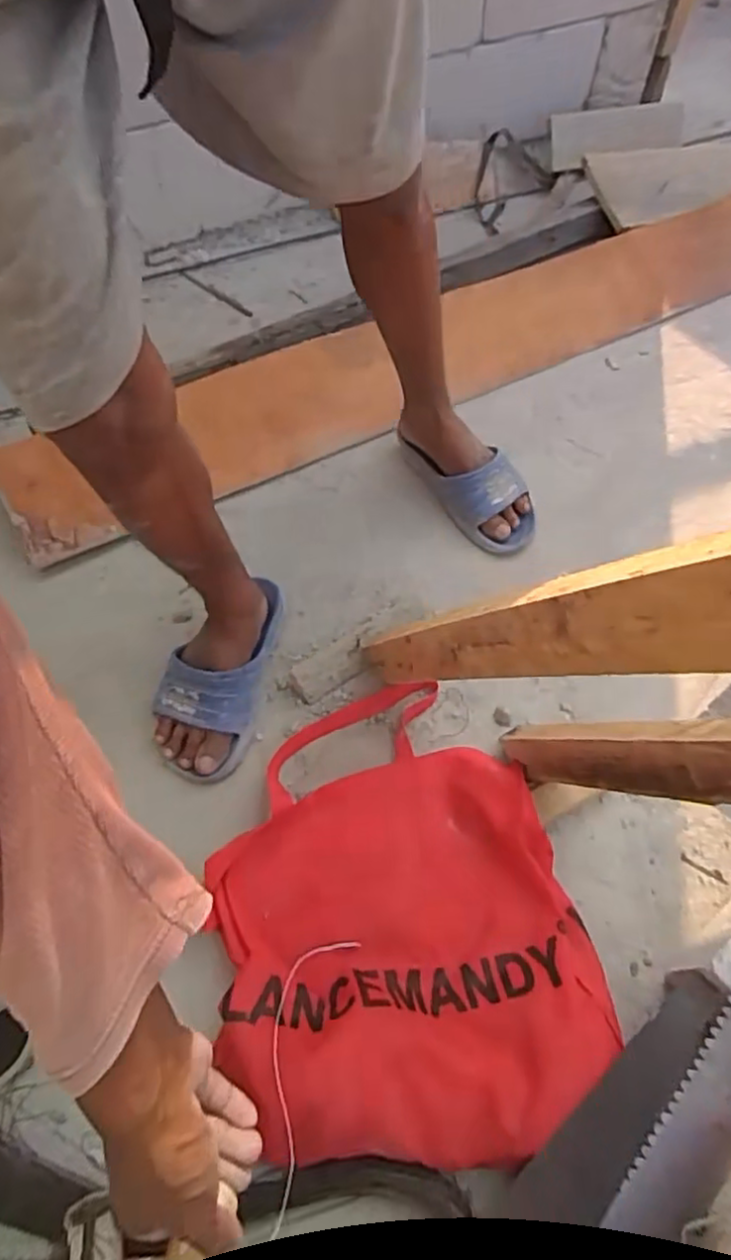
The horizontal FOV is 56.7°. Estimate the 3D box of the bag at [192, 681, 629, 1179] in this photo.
[{"bbox_3d":[0.018,0.264,0.679,0.361,0.061,0.447,-13,61,-8],"label":"bag"}]

